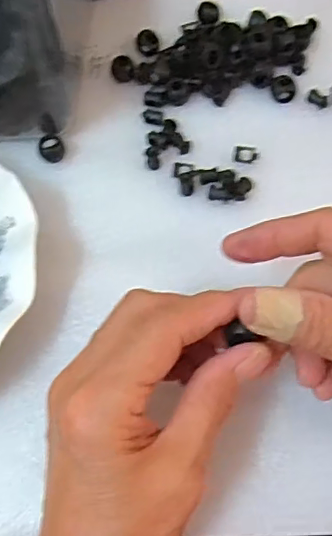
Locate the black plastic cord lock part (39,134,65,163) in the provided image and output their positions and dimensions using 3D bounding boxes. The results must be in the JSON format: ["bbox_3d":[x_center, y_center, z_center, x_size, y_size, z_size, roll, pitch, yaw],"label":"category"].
[{"bbox_3d":[-0.072,-0.075,0.354,0.015,0.009,0.016,-20,62,-7],"label":"black plastic cord lock part"}]

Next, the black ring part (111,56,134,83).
[{"bbox_3d":[-0.030,-0.139,0.387,0.015,0.005,0.019,-11,62,-2],"label":"black ring part"}]

